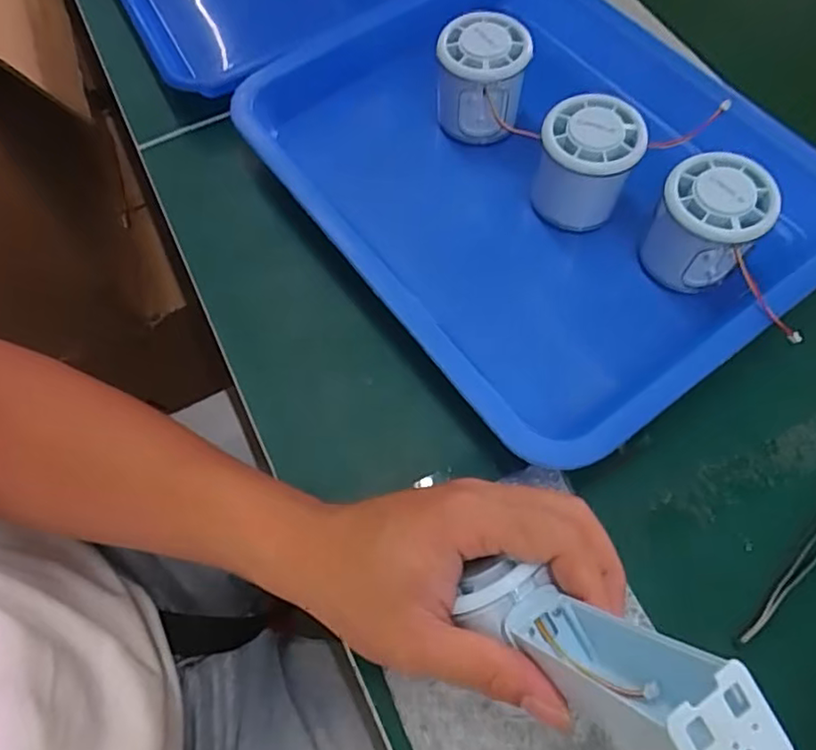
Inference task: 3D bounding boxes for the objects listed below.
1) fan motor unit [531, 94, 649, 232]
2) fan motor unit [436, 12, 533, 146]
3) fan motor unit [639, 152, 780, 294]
[{"bbox_3d":[0.105,-0.124,0.370,0.056,0.064,0.054,-1,65,1],"label":"fan motor unit"},{"bbox_3d":[0.047,-0.189,0.398,0.056,0.061,0.050,11,66,7],"label":"fan motor unit"},{"bbox_3d":[0.164,-0.082,0.346,0.053,0.062,0.049,-1,65,1],"label":"fan motor unit"}]

